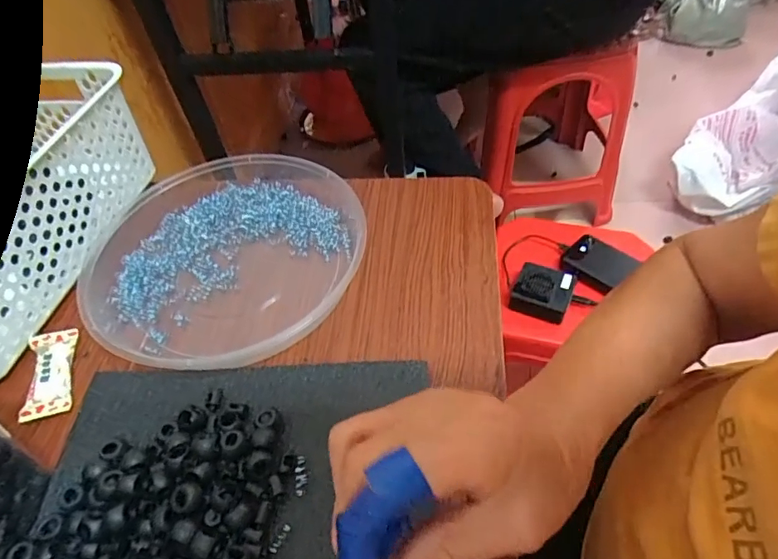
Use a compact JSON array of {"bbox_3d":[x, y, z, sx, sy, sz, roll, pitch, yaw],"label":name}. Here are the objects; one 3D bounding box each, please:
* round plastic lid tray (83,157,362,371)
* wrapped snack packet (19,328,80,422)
[{"bbox_3d":[-0.141,-0.026,0.423,0.228,0.038,0.221,-3,50,3],"label":"round plastic lid tray"},{"bbox_3d":[-0.262,0.071,0.373,0.032,0.014,0.073,-17,50,-8],"label":"wrapped snack packet"}]

